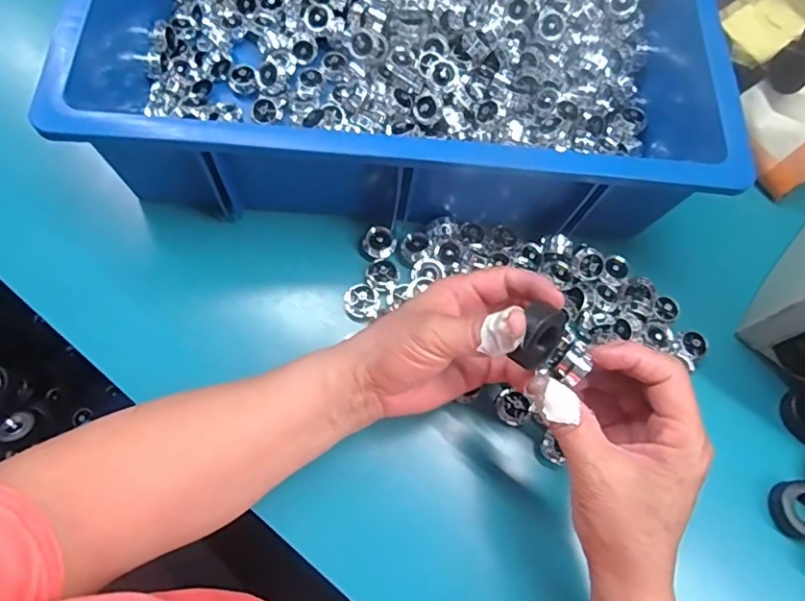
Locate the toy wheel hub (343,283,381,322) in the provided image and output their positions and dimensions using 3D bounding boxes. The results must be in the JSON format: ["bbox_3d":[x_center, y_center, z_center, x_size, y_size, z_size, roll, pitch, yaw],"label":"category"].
[{"bbox_3d":[-0.030,0.000,0.401,0.026,0.014,0.026,1,71,-3],"label":"toy wheel hub"}]

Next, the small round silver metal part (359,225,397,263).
[{"bbox_3d":[-0.018,-0.043,0.415,0.023,0.009,0.026,41,74,10],"label":"small round silver metal part"}]

